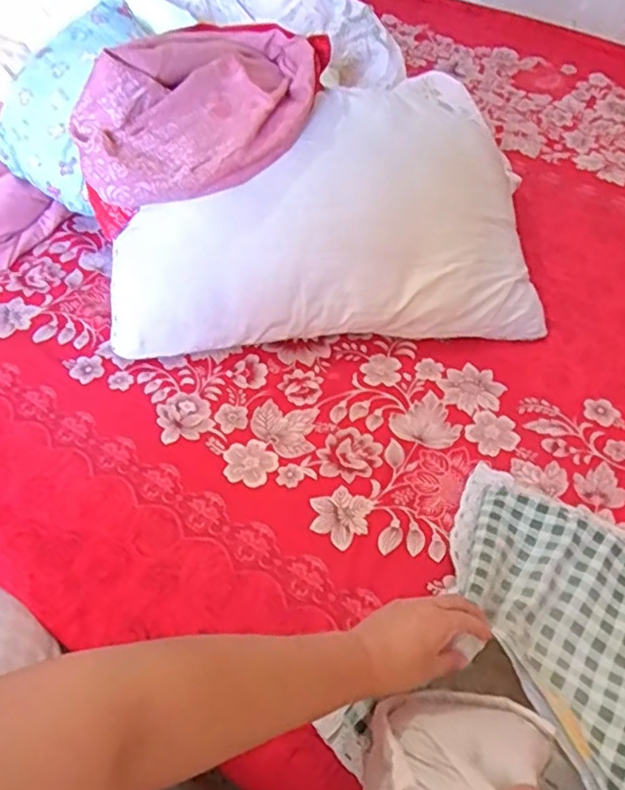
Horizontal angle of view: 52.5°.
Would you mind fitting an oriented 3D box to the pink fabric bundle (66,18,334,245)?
[{"bbox_3d":[-0.141,-0.383,0.876,0.222,0.176,0.351,24,54,16],"label":"pink fabric bundle"}]

